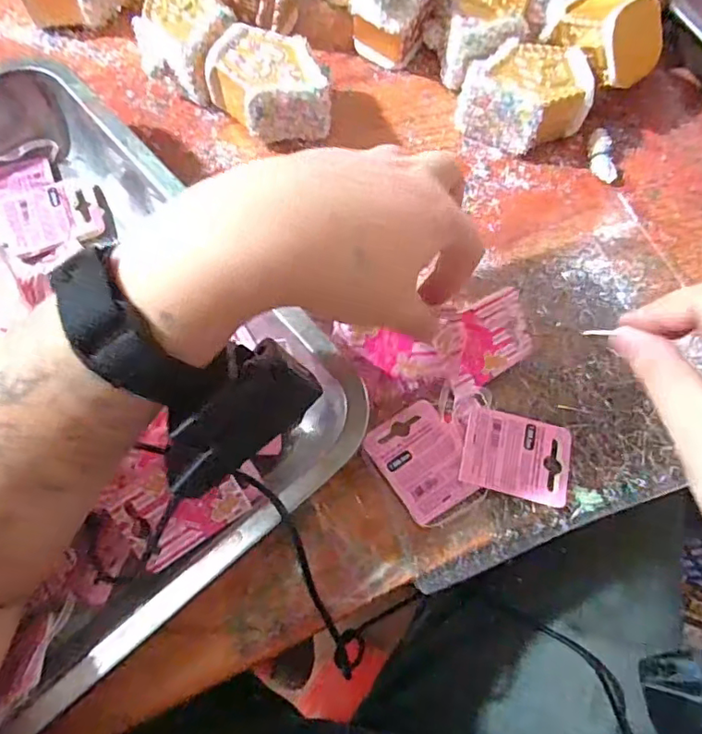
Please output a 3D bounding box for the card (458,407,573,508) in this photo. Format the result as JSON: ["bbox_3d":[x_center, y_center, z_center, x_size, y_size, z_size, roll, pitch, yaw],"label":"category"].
[{"bbox_3d":[0.093,0.050,0.308,0.059,0.004,0.045,14,70,0],"label":"card"}]

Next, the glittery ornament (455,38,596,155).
[{"bbox_3d":[0.125,-0.189,0.387,0.082,0.042,0.065,29,71,10],"label":"glittery ornament"}]

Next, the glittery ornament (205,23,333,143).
[{"bbox_3d":[-0.058,-0.198,0.390,0.081,0.048,0.069,-6,69,-4],"label":"glittery ornament"}]

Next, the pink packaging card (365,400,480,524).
[{"bbox_3d":[0.040,0.053,0.309,0.047,0.006,0.059,-33,72,-10],"label":"pink packaging card"}]

